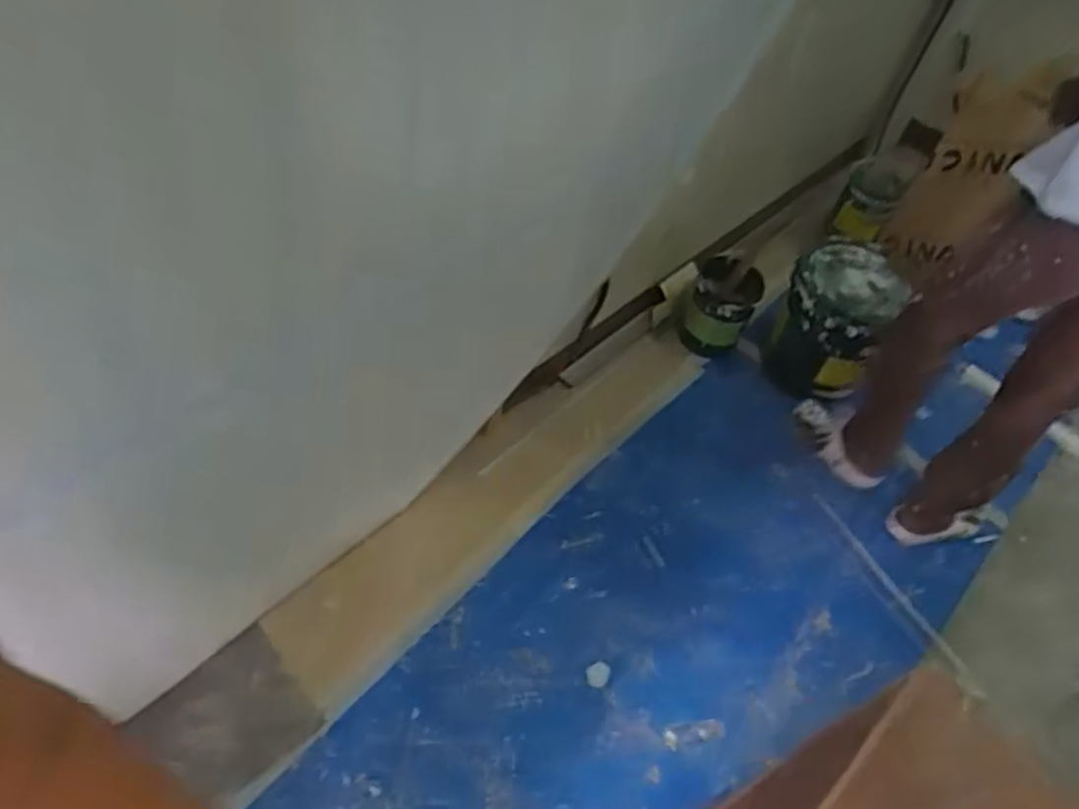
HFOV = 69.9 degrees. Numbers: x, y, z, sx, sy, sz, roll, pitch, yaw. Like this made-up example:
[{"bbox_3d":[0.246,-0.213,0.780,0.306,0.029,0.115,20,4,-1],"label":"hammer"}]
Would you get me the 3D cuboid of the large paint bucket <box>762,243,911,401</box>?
[{"bbox_3d":[0.691,-0.198,1.820,0.230,0.285,0.269,33,53,16],"label":"large paint bucket"}]

